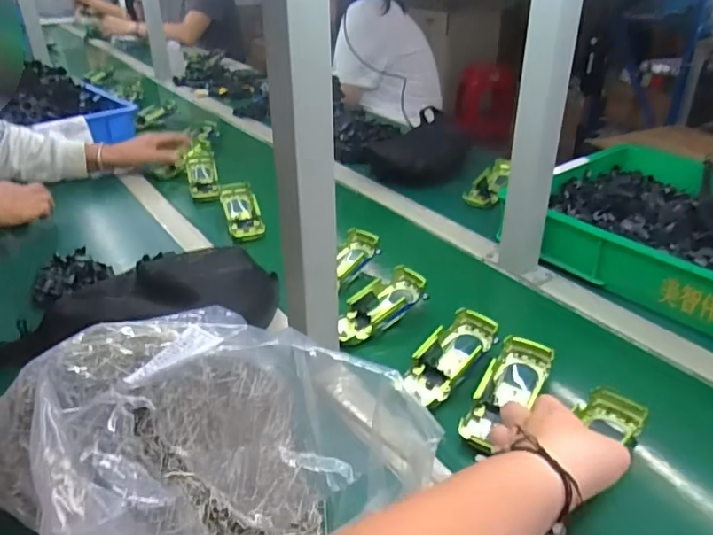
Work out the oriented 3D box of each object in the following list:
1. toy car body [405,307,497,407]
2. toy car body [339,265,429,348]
[{"bbox_3d":[0.099,0.099,0.611,0.068,0.030,0.133,27,54,32],"label":"toy car body"},{"bbox_3d":[0.027,0.046,0.693,0.126,0.039,0.058,-25,38,-35],"label":"toy car body"}]

